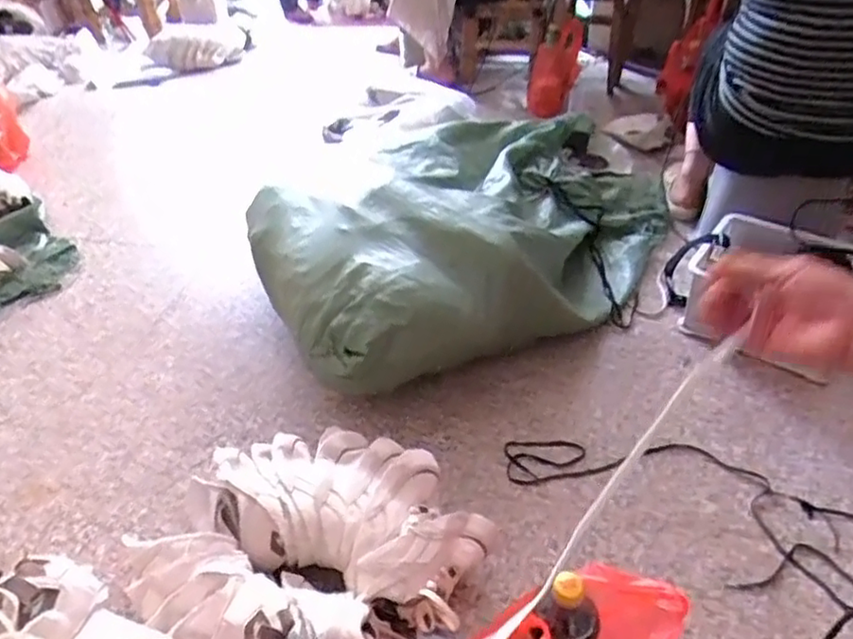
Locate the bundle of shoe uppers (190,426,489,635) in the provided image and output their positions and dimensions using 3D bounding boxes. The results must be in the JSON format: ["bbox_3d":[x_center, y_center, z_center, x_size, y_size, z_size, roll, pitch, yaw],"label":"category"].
[{"bbox_3d":[-0.149,0.282,0.955,0.480,0.141,0.213,12,42,18],"label":"bundle of shoe uppers"}]

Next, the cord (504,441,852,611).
[{"bbox_3d":[0.396,0.276,1.024,0.534,0.012,0.213,19,45,25],"label":"cord"}]

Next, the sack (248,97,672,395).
[{"bbox_3d":[0.117,-0.228,1.430,0.622,0.290,1.065,28,49,32],"label":"sack"}]

